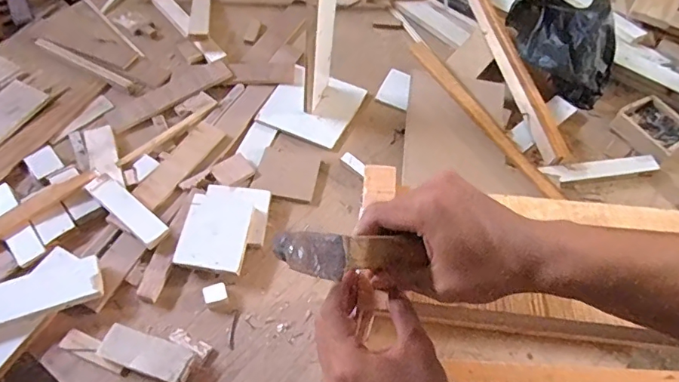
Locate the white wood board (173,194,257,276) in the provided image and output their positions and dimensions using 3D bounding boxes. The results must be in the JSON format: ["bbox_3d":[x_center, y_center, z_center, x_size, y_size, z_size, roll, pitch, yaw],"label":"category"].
[{"bbox_3d":[-0.182,0.062,0.724,0.095,0.008,0.117,10,56,-3],"label":"white wood board"}]

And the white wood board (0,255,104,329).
[{"bbox_3d":[-0.415,0.140,0.647,0.187,0.018,0.063,-20,61,-14],"label":"white wood board"}]

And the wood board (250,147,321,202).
[{"bbox_3d":[-0.087,-0.031,0.818,0.098,0.014,0.091,10,58,3],"label":"wood board"}]

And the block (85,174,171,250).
[{"bbox_3d":[-0.319,0.026,0.735,0.155,0.016,0.040,36,63,18],"label":"block"}]

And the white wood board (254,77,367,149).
[{"bbox_3d":[-0.050,-0.160,0.898,0.155,0.007,0.152,23,60,11],"label":"white wood board"}]

